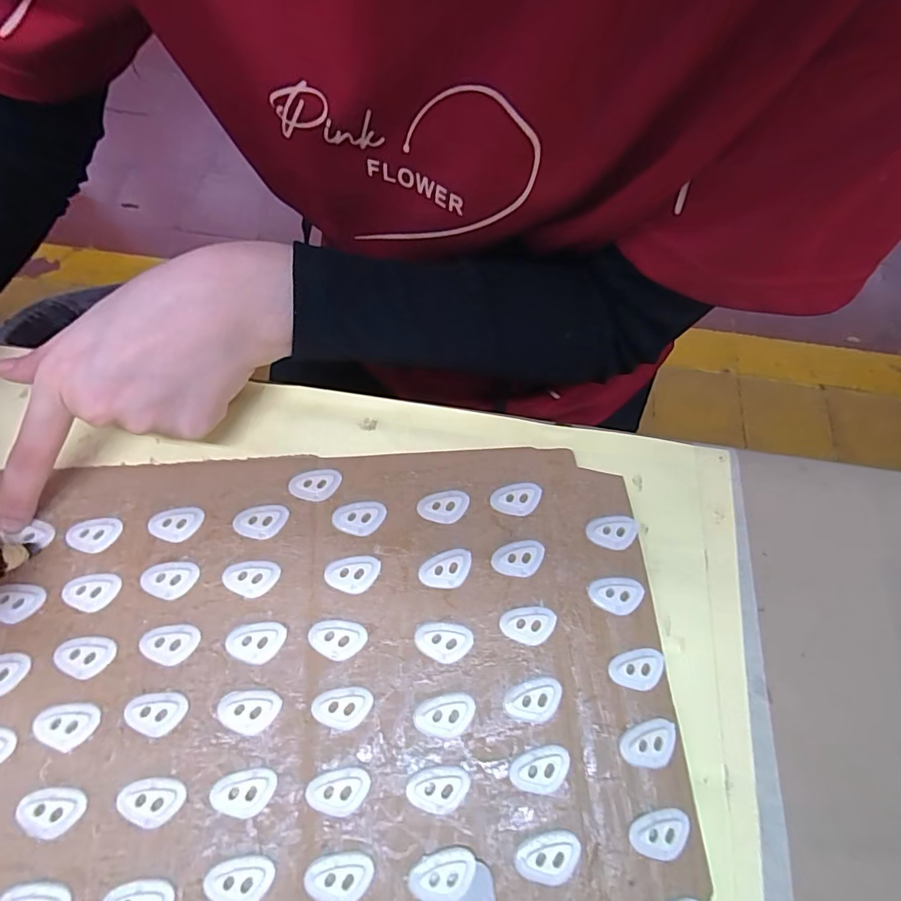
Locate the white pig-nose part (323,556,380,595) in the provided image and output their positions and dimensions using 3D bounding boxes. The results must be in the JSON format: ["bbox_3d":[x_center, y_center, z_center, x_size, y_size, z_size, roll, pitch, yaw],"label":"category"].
[{"bbox_3d":[-0.047,0.059,0.247,0.025,0.004,0.017,4,68,-1],"label":"white pig-nose part"}]

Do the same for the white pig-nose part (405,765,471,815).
[{"bbox_3d":[-0.005,0.141,0.213,0.025,0.004,0.017,5,68,-1],"label":"white pig-nose part"}]

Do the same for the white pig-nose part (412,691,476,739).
[{"bbox_3d":[-0.003,0.115,0.224,0.026,0.004,0.017,4,68,-1],"label":"white pig-nose part"}]

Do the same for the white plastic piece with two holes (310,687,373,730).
[{"bbox_3d":[-0.048,0.112,0.225,0.026,0.004,0.016,1,68,-2],"label":"white plastic piece with two holes"}]

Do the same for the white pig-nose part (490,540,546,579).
[{"bbox_3d":[0.033,0.052,0.252,0.025,0.004,0.018,5,68,-1],"label":"white pig-nose part"}]

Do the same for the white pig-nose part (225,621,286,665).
[{"bbox_3d":[-0.088,0.087,0.233,0.025,0.004,0.018,1,68,-2],"label":"white pig-nose part"}]

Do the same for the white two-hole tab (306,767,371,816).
[{"bbox_3d":[-0.046,0.141,0.212,0.026,0.004,0.016,-5,68,-5],"label":"white two-hole tab"}]

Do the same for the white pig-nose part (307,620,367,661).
[{"bbox_3d":[-0.052,0.087,0.235,0.026,0.004,0.017,2,68,-2],"label":"white pig-nose part"}]

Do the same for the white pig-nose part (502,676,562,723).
[{"bbox_3d":[0.037,0.111,0.227,0.026,0.004,0.017,-18,70,-10],"label":"white pig-nose part"}]

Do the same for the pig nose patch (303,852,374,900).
[{"bbox_3d":[-0.044,0.168,0.201,0.026,0.004,0.017,-1,68,-3],"label":"pig nose patch"}]

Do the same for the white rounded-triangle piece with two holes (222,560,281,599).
[{"bbox_3d":[-0.095,0.061,0.244,0.025,0.004,0.017,3,68,-1],"label":"white rounded-triangle piece with two holes"}]

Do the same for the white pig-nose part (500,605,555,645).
[{"bbox_3d":[0.036,0.081,0.240,0.025,0.004,0.017,12,68,2],"label":"white pig-nose part"}]

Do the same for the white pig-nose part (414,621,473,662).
[{"bbox_3d":[-0.003,0.088,0.235,0.026,0.004,0.017,5,68,-1],"label":"white pig-nose part"}]

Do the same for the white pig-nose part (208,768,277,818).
[{"bbox_3d":[-0.085,0.140,0.211,0.025,0.004,0.017,-2,68,-3],"label":"white pig-nose part"}]

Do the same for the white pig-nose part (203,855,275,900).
[{"bbox_3d":[-0.082,0.168,0.199,0.026,0.004,0.017,-2,68,-4],"label":"white pig-nose part"}]

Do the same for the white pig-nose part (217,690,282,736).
[{"bbox_3d":[-0.087,0.113,0.222,0.026,0.004,0.017,0,68,-3],"label":"white pig-nose part"}]

